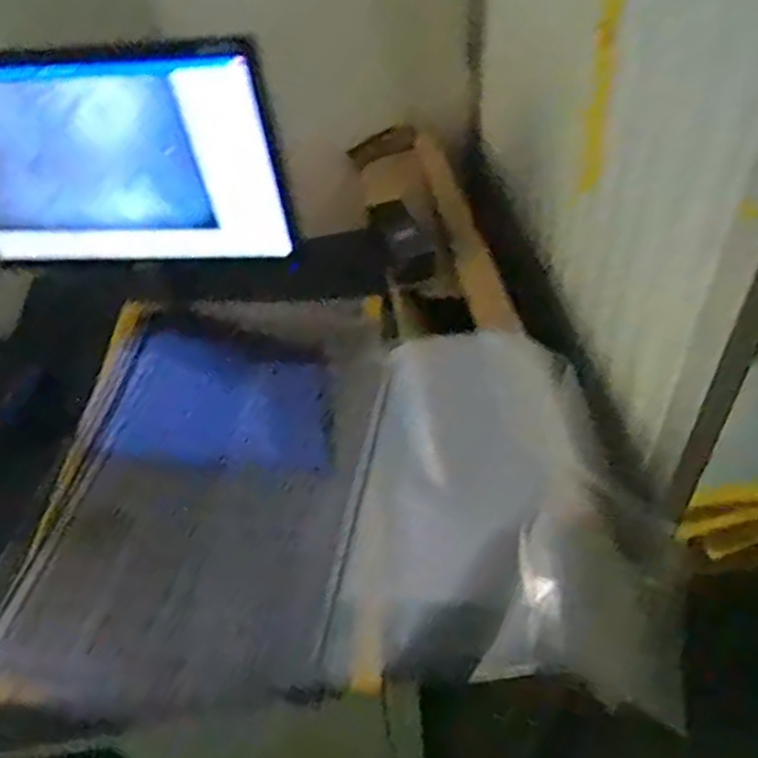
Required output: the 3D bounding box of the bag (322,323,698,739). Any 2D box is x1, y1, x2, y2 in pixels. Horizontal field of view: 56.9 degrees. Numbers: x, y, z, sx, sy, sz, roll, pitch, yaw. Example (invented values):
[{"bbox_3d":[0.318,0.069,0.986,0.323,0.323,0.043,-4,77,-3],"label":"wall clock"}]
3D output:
[{"bbox_3d":[0.146,0.133,0.731,0.333,0.126,0.380,7,48,12],"label":"bag"}]

